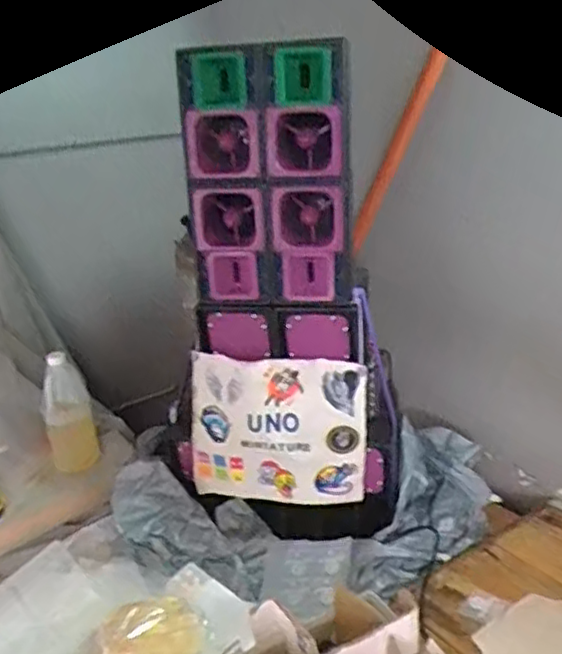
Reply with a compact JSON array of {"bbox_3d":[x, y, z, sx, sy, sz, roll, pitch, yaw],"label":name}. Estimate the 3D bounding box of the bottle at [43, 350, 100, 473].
[{"bbox_3d":[-0.396,0.169,1.265,0.083,0.242,0.061,-9,22,-16],"label":"bottle"}]

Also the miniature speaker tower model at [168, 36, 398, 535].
[{"bbox_3d":[0.003,-0.030,1.087,0.369,0.749,0.164,2,22,12],"label":"miniature speaker tower model"}]

